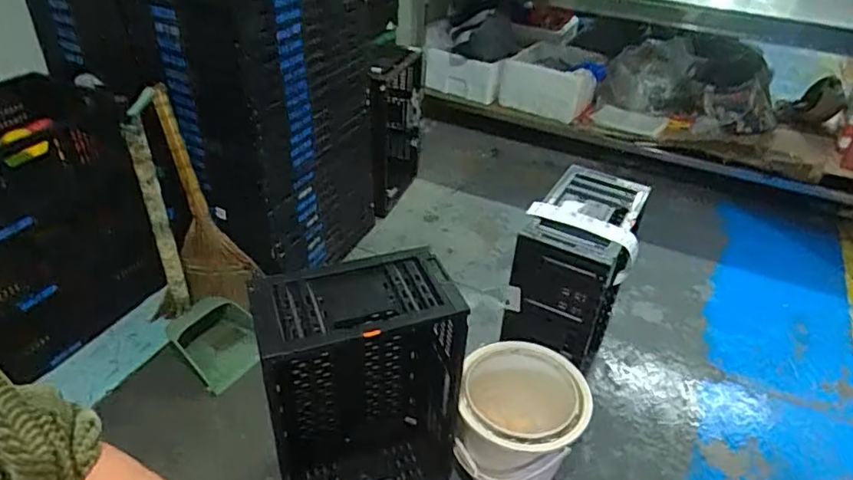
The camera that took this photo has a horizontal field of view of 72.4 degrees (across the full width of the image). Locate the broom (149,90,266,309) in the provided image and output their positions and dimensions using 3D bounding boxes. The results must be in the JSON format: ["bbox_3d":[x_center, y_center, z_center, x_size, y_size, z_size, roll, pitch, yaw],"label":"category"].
[{"bbox_3d":[-0.638,-0.095,1.718,0.219,0.632,0.175,-5,37,-12],"label":"broom"}]

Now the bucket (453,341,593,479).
[{"bbox_3d":[0.222,0.437,1.418,0.289,0.257,0.283,3,36,-2],"label":"bucket"}]

